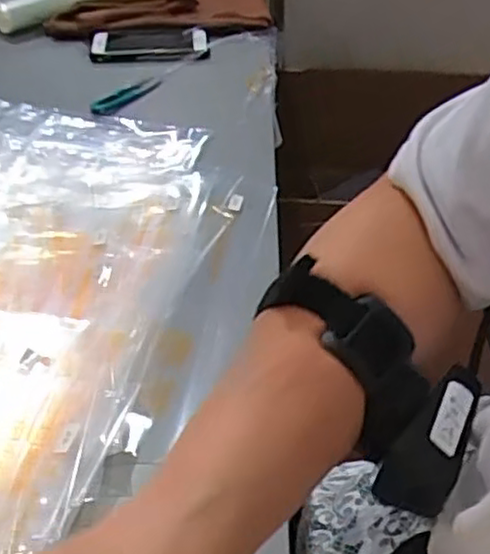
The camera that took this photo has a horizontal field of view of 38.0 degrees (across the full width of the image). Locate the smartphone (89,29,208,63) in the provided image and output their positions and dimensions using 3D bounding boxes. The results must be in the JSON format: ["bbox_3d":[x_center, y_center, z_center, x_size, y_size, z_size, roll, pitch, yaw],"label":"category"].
[{"bbox_3d":[-0.115,-0.282,0.860,0.137,0.018,0.079,-2,40,-3],"label":"smartphone"}]

